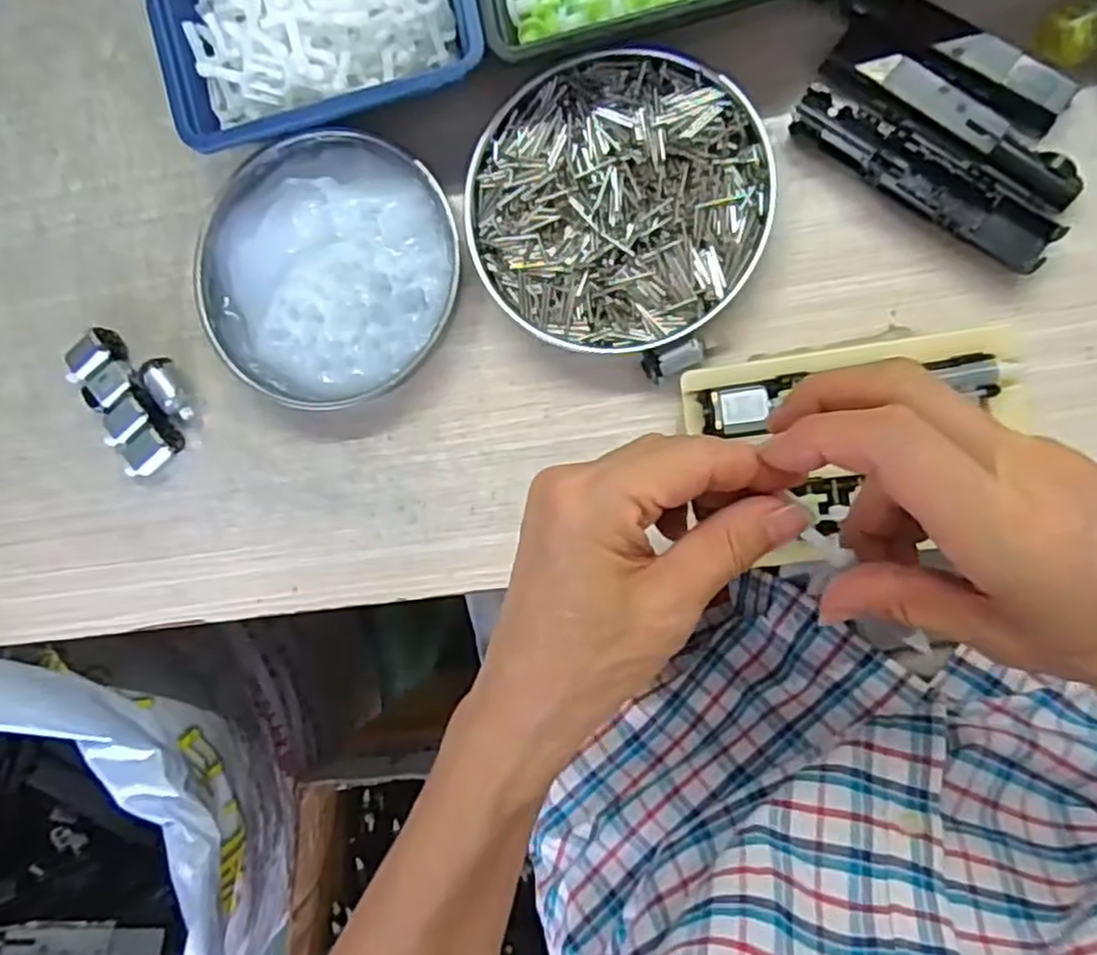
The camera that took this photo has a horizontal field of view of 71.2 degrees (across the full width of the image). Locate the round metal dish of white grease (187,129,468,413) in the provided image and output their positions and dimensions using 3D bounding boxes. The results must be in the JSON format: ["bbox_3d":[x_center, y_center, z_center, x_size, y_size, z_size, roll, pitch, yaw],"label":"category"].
[{"bbox_3d":[-0.109,-0.101,0.376,0.129,0.026,0.128,0,90,9],"label":"round metal dish of white grease"}]

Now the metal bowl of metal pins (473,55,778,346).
[{"bbox_3d":[0.032,-0.125,0.354,0.134,0.023,0.127,0,90,9],"label":"metal bowl of metal pins"}]

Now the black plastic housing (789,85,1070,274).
[{"bbox_3d":[0.160,-0.129,0.334,0.119,0.018,0.029,33,95,8],"label":"black plastic housing"}]

